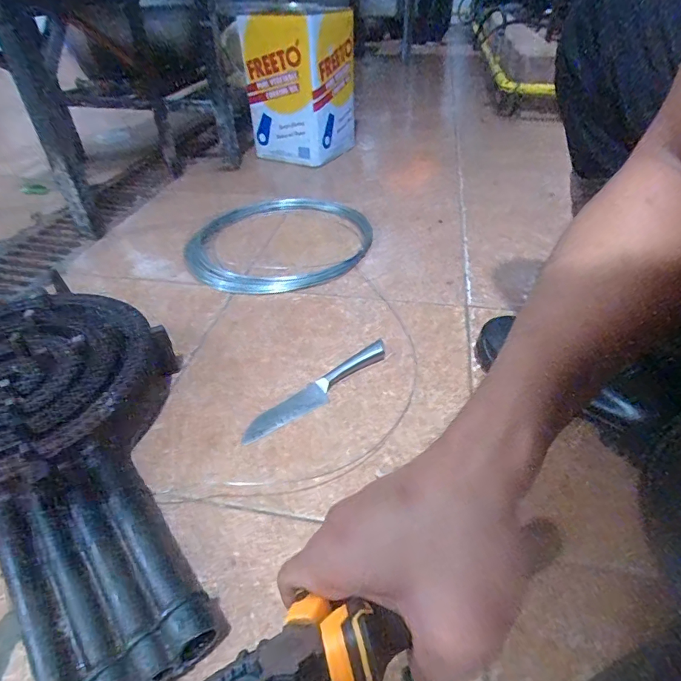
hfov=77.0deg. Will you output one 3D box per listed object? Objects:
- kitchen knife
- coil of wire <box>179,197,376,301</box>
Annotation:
[{"bbox_3d":[-0.027,0.064,0.569,0.229,0.021,0.034,-27,46,-26],"label":"kitchen knife"},{"bbox_3d":[-0.124,-0.222,0.910,0.385,0.019,0.416,-1,41,1],"label":"coil of wire"}]

